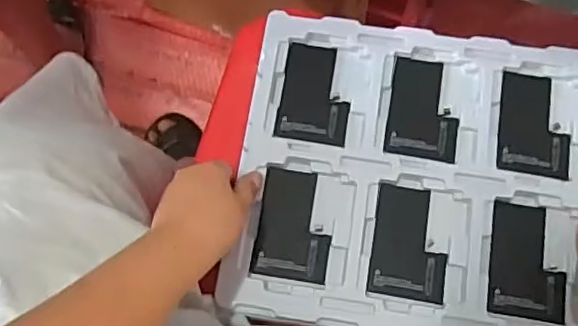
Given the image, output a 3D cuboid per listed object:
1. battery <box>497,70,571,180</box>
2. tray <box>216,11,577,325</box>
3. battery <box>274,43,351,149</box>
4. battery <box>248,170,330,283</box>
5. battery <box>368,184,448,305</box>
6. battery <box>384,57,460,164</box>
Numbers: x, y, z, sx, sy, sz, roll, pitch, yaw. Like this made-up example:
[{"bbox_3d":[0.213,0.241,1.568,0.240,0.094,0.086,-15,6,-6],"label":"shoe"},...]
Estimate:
[{"bbox_3d":[0.222,-0.034,0.546,0.063,0.007,0.097,9,73,3],"label":"battery"},{"bbox_3d":[0.116,0.012,0.529,0.309,0.015,0.275,9,73,3],"label":"tray"},{"bbox_3d":[0.025,-0.064,0.559,0.064,0.004,0.095,8,73,3],"label":"battery"},{"bbox_3d":[0.005,0.053,0.524,0.064,0.005,0.093,8,73,3],"label":"battery"},{"bbox_3d":[0.104,0.069,0.520,0.063,0.006,0.095,8,73,3],"label":"battery"},{"bbox_3d":[0.124,-0.049,0.552,0.063,0.006,0.096,9,74,3],"label":"battery"}]

